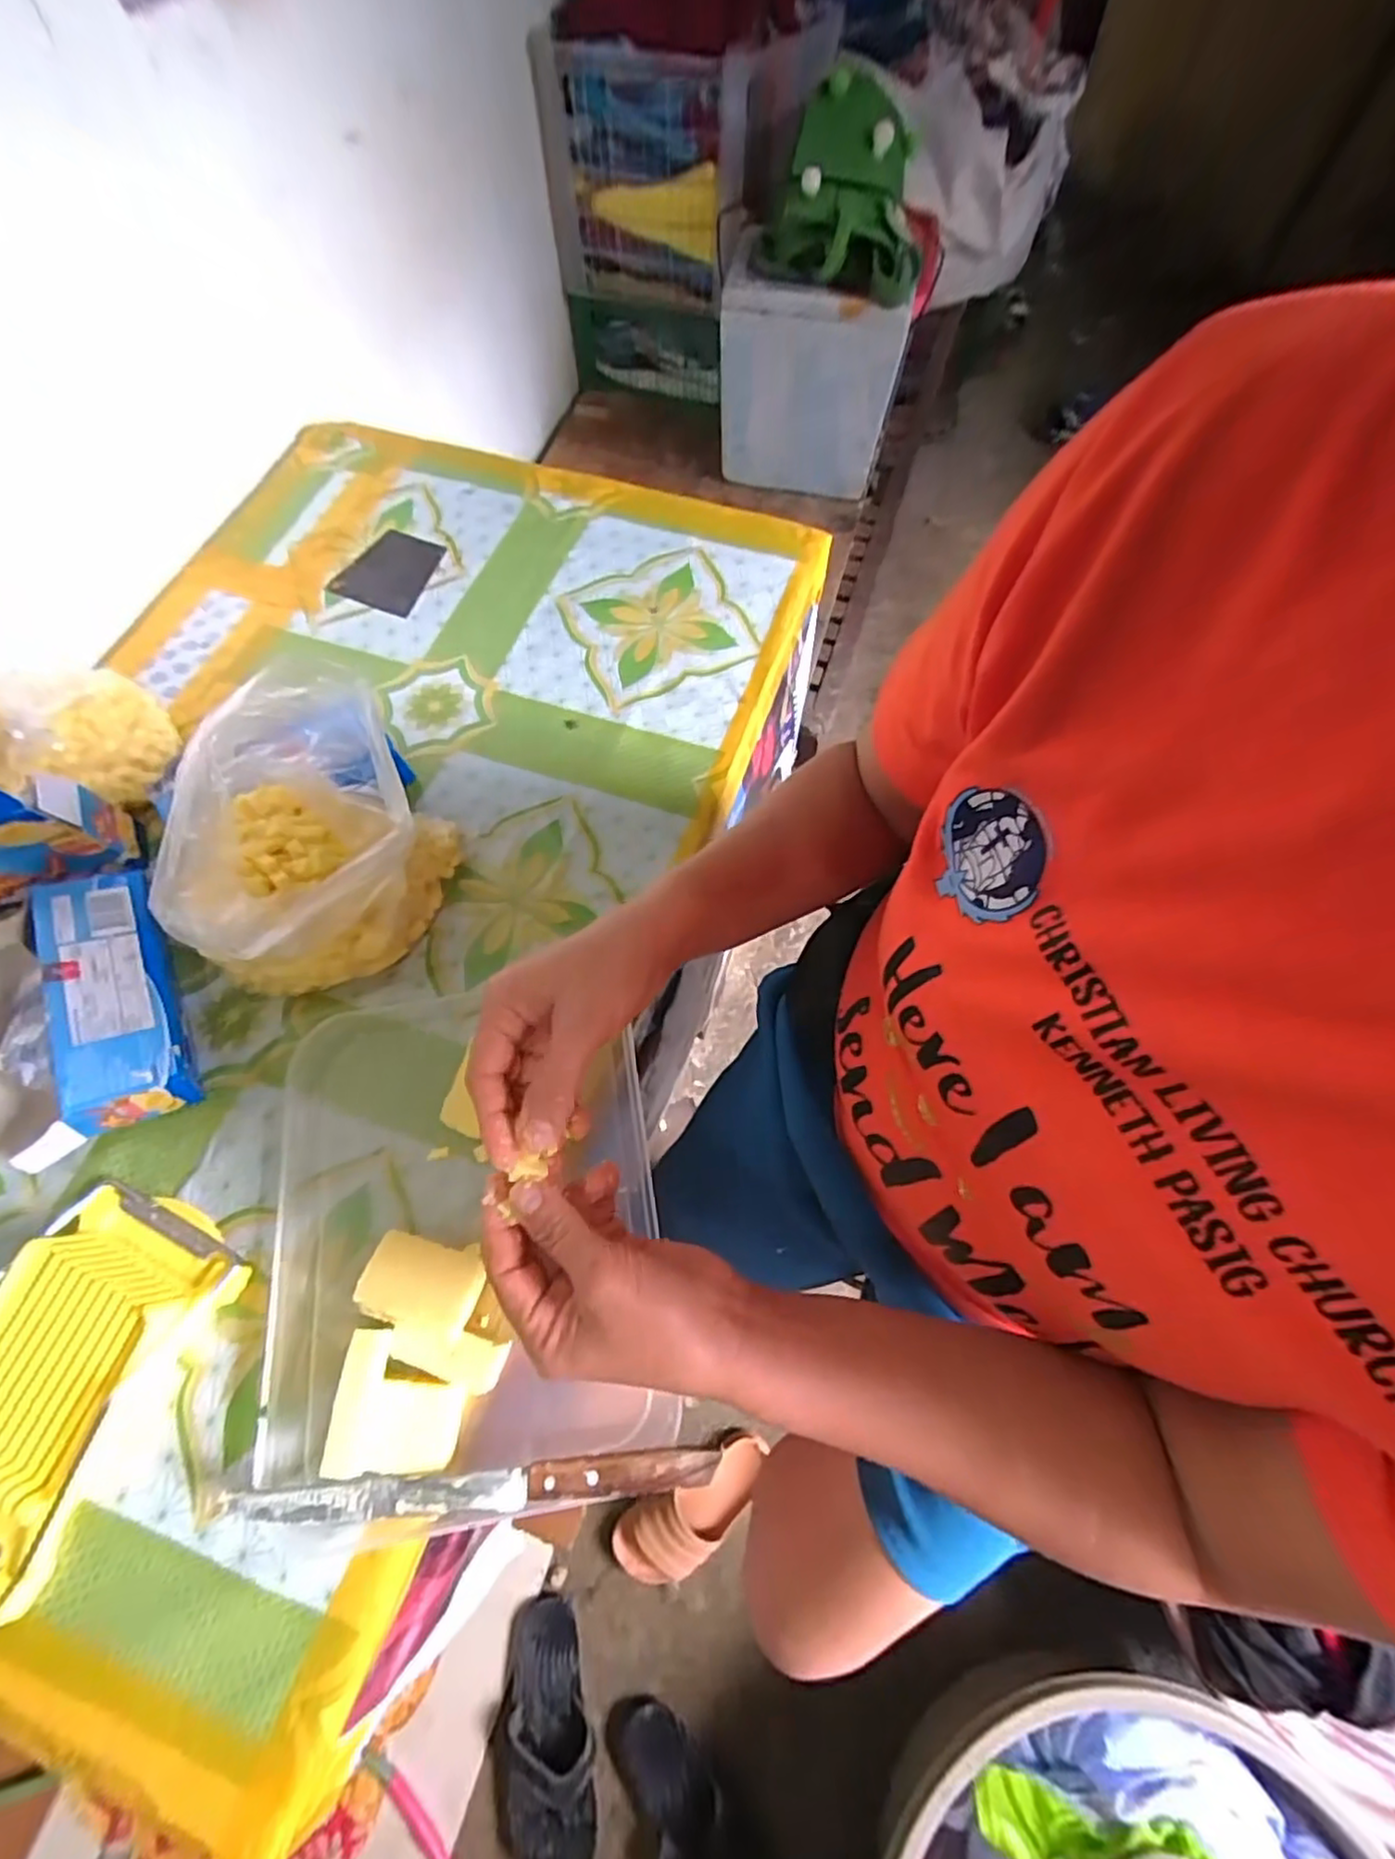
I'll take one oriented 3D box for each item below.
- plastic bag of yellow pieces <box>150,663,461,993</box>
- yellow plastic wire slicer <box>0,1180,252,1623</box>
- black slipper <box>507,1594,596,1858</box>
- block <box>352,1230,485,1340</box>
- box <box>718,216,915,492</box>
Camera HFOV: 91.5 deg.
[{"bbox_3d":[-0.261,-0.056,0.473,0.147,0.173,0.181,-21,69,-7],"label":"plastic bag of yellow pieces"},{"bbox_3d":[-0.384,0.263,0.408,0.123,0.043,0.190,23,70,10],"label":"yellow plastic wire slicer"},{"bbox_3d":[-0.194,1.059,0.885,0.105,0.045,0.273,-8,68,-2],"label":"black slipper"},{"bbox_3d":[-0.167,0.219,0.421,0.066,0.044,0.045,14,69,7],"label":"block"},{"bbox_3d":[0.183,-0.882,1.081,0.267,0.272,0.171,12,69,6],"label":"box"}]

